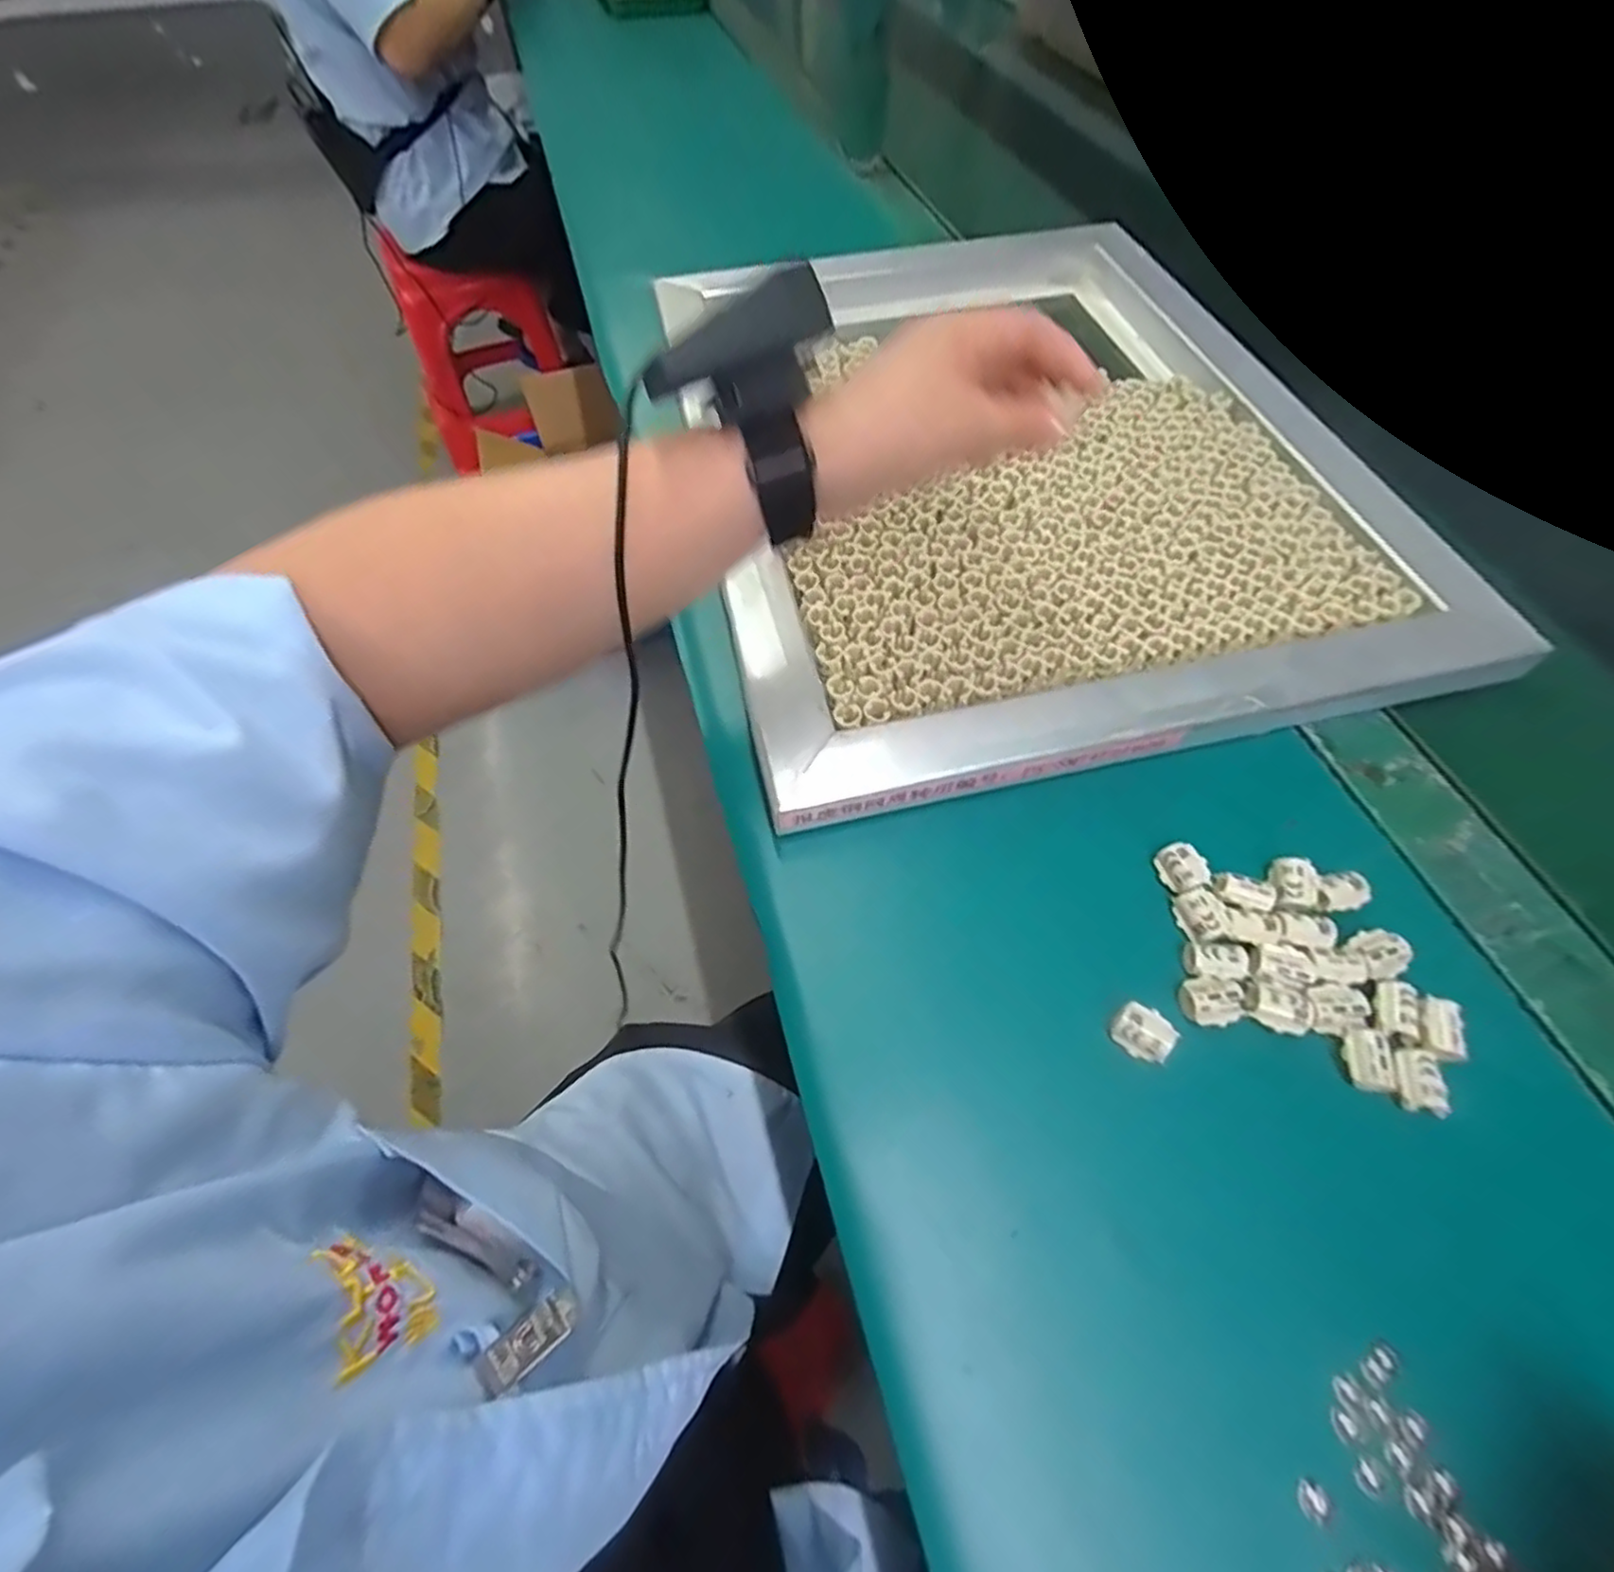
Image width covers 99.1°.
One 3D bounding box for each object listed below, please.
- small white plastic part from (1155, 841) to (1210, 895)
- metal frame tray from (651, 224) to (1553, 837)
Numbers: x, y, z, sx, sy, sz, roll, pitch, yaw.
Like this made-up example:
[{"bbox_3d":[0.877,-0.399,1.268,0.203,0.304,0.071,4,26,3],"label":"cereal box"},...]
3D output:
[{"bbox_3d":[0.176,0.038,0.323,0.018,0.012,0.022,-13,61,-7],"label":"small white plastic part"},{"bbox_3d":[0.133,-0.231,0.459,0.408,0.019,0.493,-11,62,-7],"label":"metal frame tray"}]

